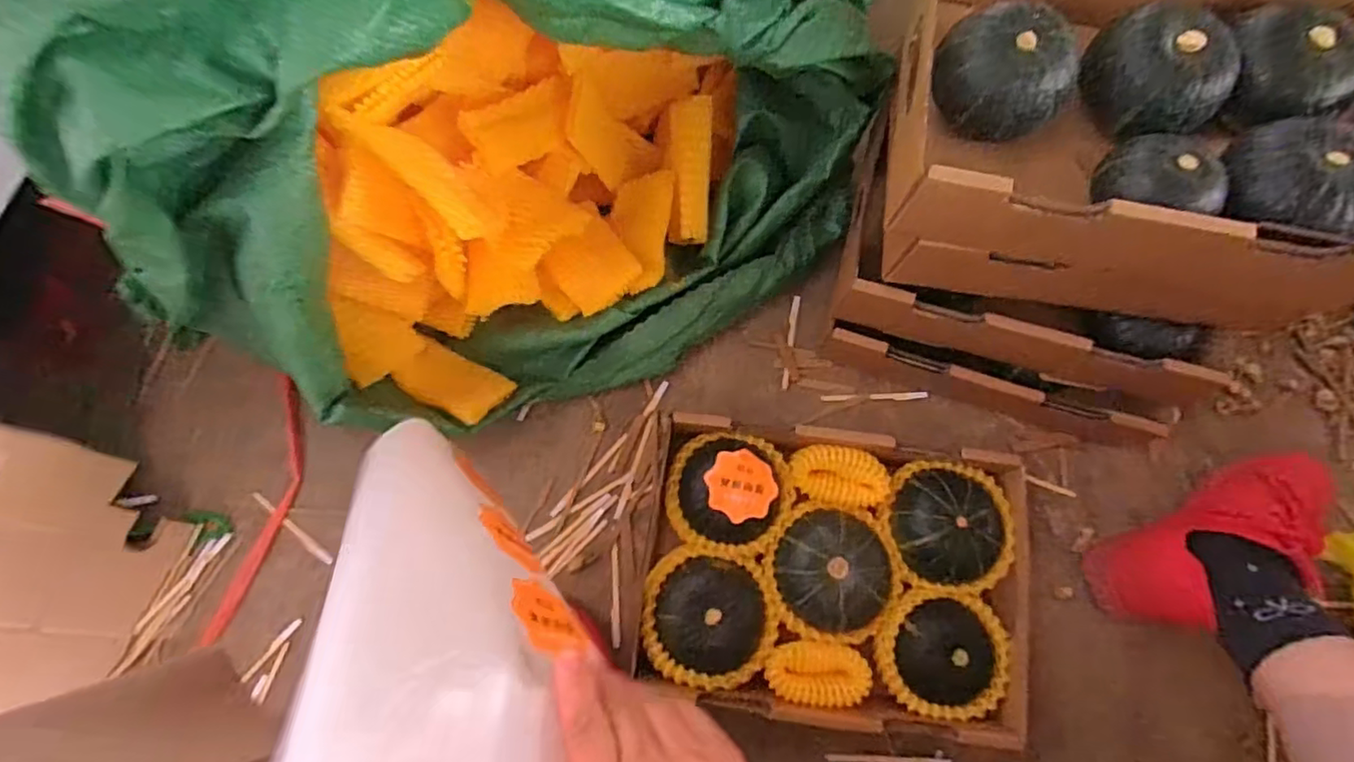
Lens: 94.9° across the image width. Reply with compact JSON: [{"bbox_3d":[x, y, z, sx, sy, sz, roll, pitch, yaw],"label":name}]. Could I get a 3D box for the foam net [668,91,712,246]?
[{"bbox_3d":[0.012,-0.190,0.568,0.039,0.034,0.129,1,97,1],"label":"foam net"}]

